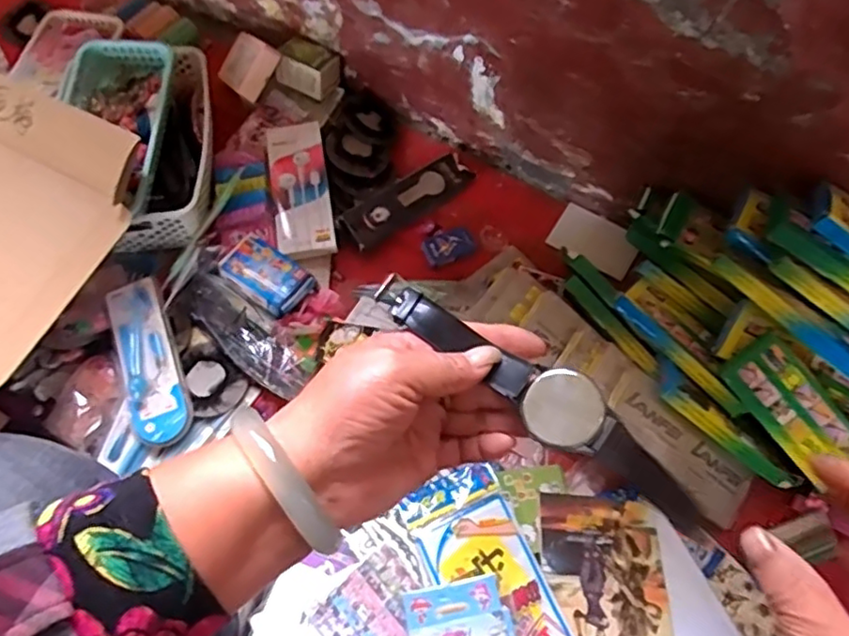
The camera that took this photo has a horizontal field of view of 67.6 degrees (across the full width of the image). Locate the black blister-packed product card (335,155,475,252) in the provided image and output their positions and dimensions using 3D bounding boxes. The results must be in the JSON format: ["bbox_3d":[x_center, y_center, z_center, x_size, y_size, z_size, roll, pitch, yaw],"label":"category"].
[{"bbox_3d":[-0.020,-0.168,0.885,0.200,0.026,0.053,-34,71,-14],"label":"black blister-packed product card"}]

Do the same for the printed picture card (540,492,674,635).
[{"bbox_3d":[0.196,0.292,0.672,0.139,0.008,0.198,10,57,-11],"label":"printed picture card"}]

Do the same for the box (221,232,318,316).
[{"bbox_3d":[-0.196,-0.054,0.791,0.106,0.025,0.071,36,71,13],"label":"box"}]

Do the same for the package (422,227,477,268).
[{"bbox_3d":[0.033,-0.099,0.872,0.072,0.015,0.042,-29,70,-13],"label":"package"}]

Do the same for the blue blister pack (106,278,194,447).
[{"bbox_3d":[-0.330,0.051,0.760,0.064,0.025,0.210,-20,69,-9],"label":"blue blister pack"}]

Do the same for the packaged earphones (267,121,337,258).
[{"bbox_3d":[-0.169,-0.176,0.863,0.073,0.014,0.212,-9,67,-5],"label":"packaged earphones"}]

